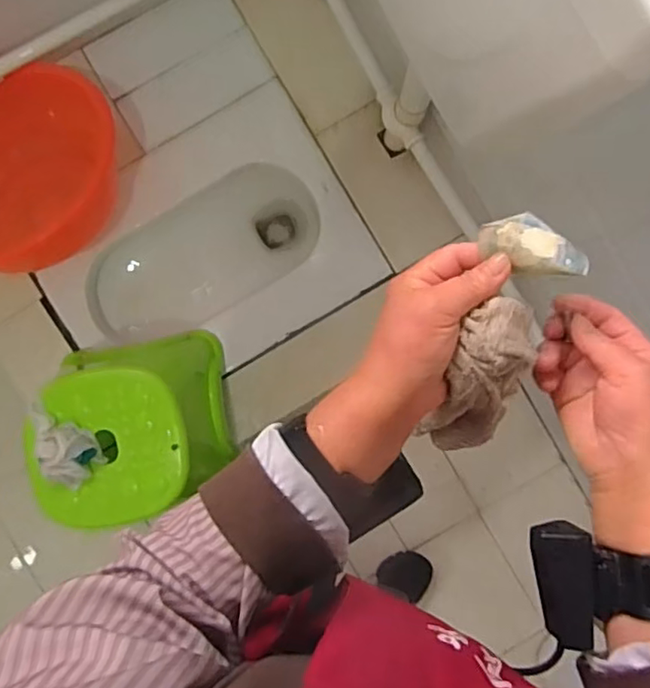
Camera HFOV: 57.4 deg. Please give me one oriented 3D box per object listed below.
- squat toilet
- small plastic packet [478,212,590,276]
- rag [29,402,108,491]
[{"bbox_3d":[-0.231,-0.174,1.191,0.567,0.204,0.430,-31,92,-5],"label":"squat toilet"},{"bbox_3d":[0.124,-0.059,0.351,0.063,0.010,0.033,23,87,9],"label":"small plastic packet"},{"bbox_3d":[-0.365,0.138,0.810,0.079,0.037,0.122,-45,93,-5],"label":"rag"}]

